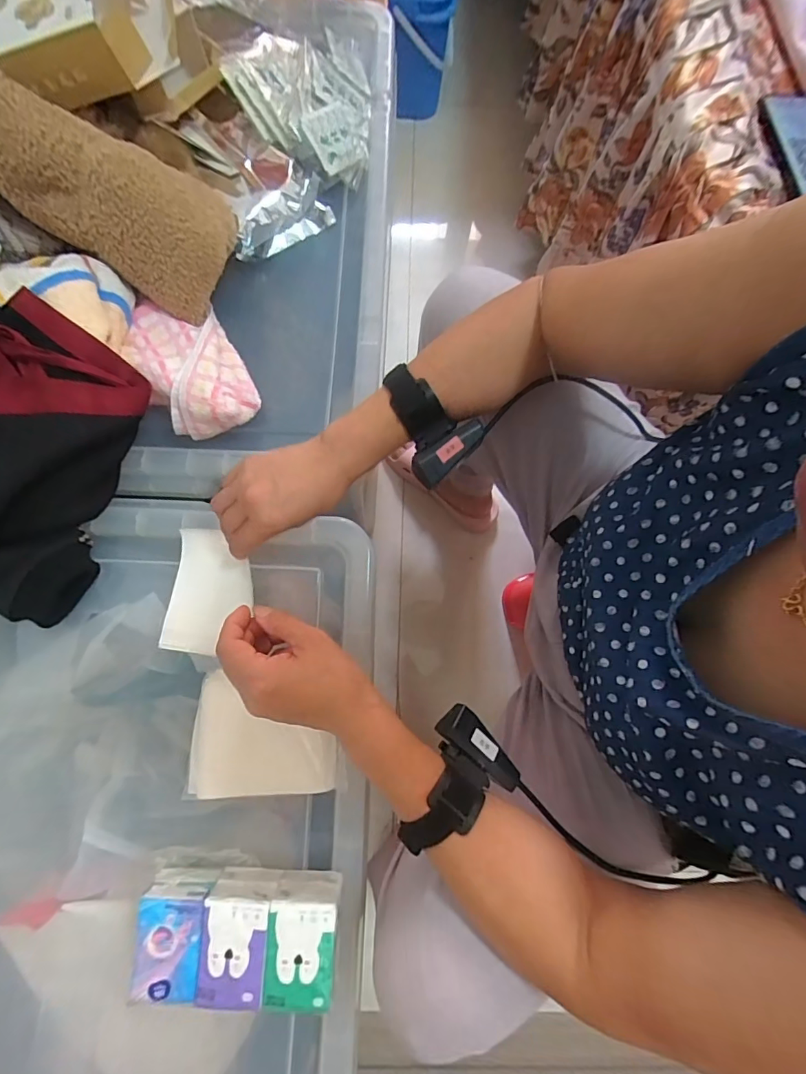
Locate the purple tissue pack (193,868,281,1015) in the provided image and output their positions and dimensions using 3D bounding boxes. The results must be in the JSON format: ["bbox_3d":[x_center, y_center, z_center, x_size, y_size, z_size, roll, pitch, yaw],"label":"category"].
[{"bbox_3d":[-0.133,0.326,0.373,0.052,0.040,0.078,2,78,-1],"label":"purple tissue pack"}]

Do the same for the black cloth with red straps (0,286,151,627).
[{"bbox_3d":[-0.368,-0.079,0.418,0.196,0.142,0.274,18,78,2],"label":"black cloth with red straps"}]

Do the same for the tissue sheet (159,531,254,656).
[{"bbox_3d":[-0.187,0.053,0.446,0.081,0.020,0.116,8,78,0],"label":"tissue sheet"}]

